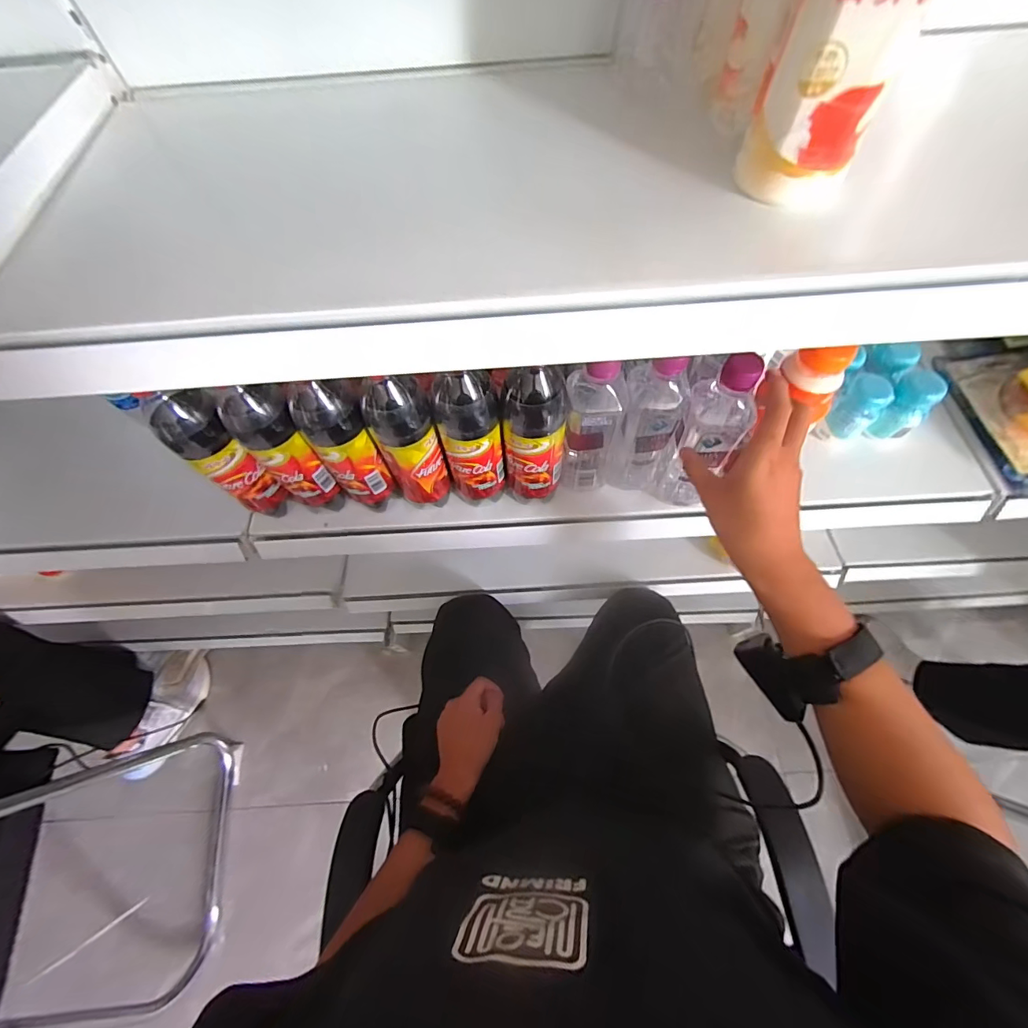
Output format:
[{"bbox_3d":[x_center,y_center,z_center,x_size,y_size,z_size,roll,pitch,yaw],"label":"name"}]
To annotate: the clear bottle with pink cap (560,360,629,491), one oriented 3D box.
[{"bbox_3d":[0.081,-0.088,0.454,0.057,0.174,0.054,9,66,7],"label":"clear bottle with pink cap"}]

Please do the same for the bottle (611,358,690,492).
[{"bbox_3d":[0.138,-0.085,0.455,0.058,0.164,0.046,22,68,12],"label":"bottle"}]

